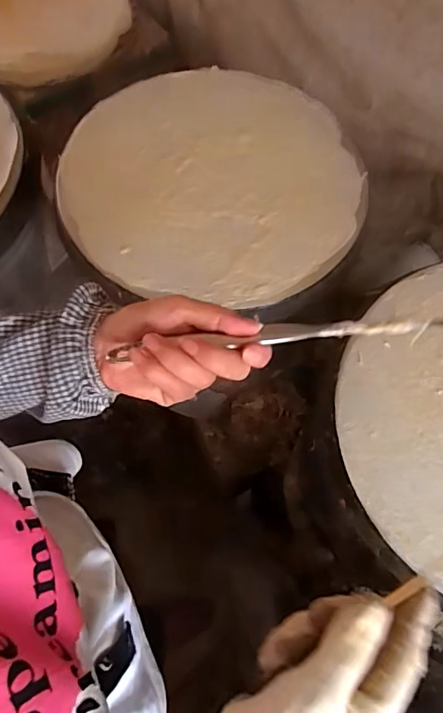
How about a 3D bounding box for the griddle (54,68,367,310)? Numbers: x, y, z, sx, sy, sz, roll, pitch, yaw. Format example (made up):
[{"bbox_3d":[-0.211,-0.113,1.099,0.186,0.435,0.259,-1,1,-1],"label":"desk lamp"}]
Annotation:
[{"bbox_3d":[-0.015,-0.229,0.625,0.361,0.017,0.373,-26,71,-11],"label":"griddle"}]

